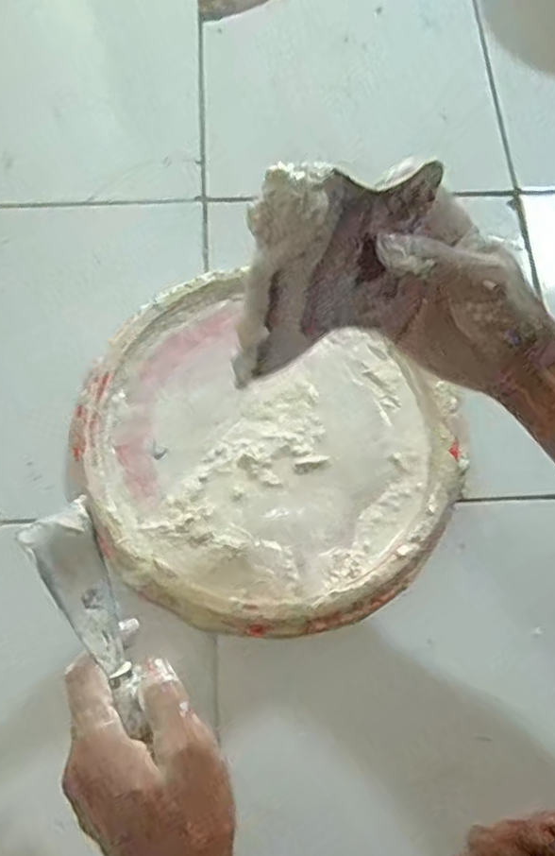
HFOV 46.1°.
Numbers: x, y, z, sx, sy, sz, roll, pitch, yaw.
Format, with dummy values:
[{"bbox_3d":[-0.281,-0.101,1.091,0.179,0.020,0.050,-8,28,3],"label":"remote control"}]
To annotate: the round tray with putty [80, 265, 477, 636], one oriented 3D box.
[{"bbox_3d":[-0.014,0.018,0.532,0.298,0.027,0.273,1,71,-2],"label":"round tray with putty"}]

